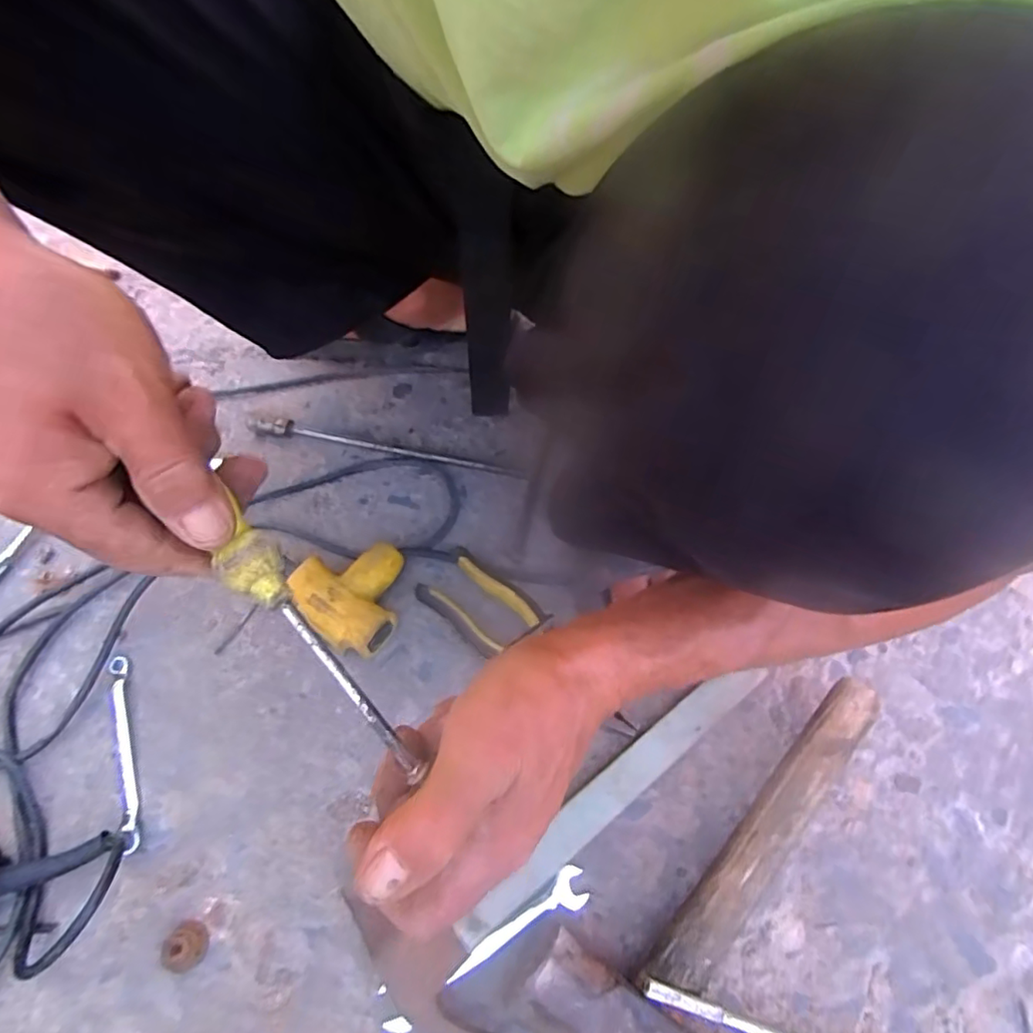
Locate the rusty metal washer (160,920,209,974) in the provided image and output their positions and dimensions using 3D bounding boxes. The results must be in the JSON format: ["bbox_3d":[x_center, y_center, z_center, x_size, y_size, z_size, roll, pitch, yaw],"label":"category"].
[{"bbox_3d":[-0.208,0.268,0.362,0.025,0.017,0.026,-16,62,-10],"label":"rusty metal washer"}]

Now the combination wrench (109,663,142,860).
[{"bbox_3d":[-0.282,0.167,0.417,0.014,0.009,0.137,-18,63,-11],"label":"combination wrench"}]

